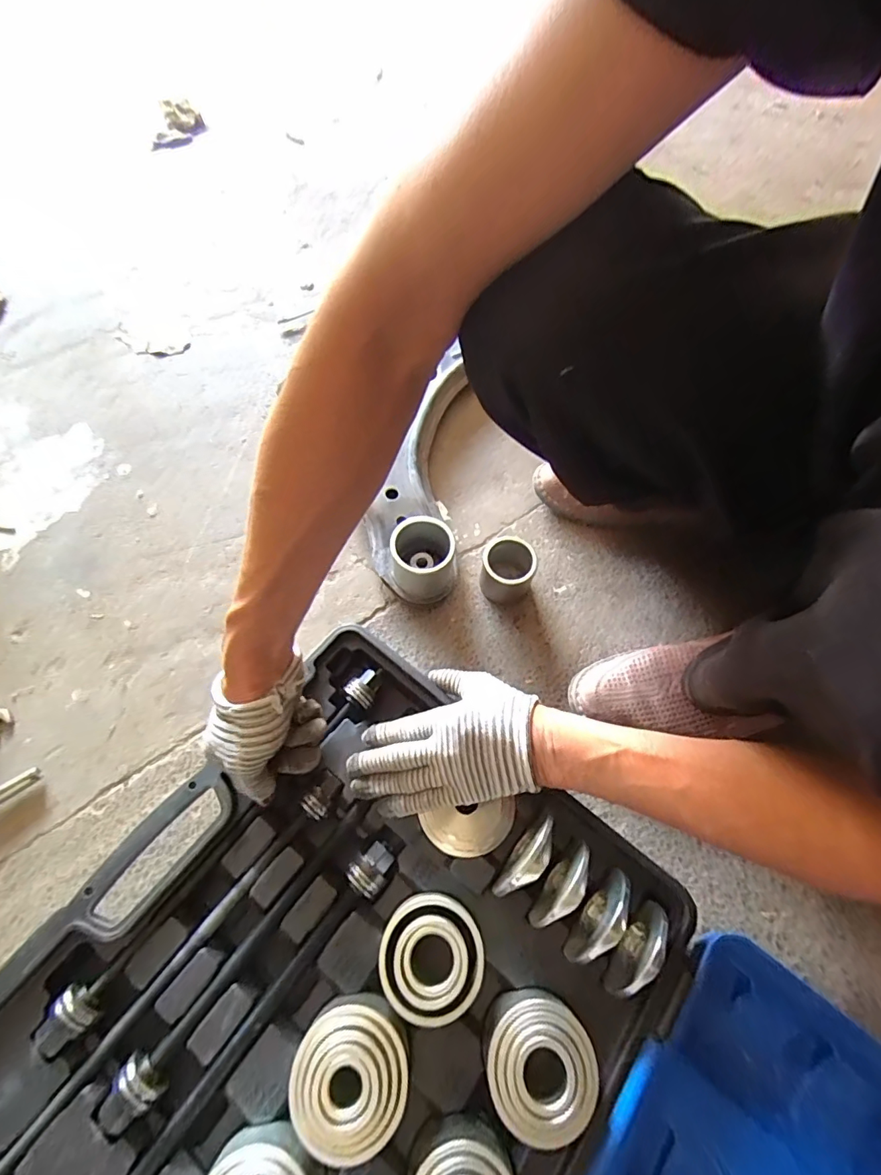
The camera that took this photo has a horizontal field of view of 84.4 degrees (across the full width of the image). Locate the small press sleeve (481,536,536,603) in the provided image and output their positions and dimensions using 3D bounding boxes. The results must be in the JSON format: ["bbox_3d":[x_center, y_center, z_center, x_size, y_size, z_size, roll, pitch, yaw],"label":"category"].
[{"bbox_3d":[0.074,-0.018,0.539,0.056,0.059,0.057,5,65,1],"label":"small press sleeve"}]

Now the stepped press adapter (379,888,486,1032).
[{"bbox_3d":[-0.007,0.282,0.372,0.076,0.041,0.073,-21,67,-11],"label":"stepped press adapter"}]

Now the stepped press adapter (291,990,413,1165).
[{"bbox_3d":[-0.061,0.336,0.336,0.077,0.046,0.079,23,66,9],"label":"stepped press adapter"}]

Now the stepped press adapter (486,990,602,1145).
[{"bbox_3d":[0.069,0.333,0.342,0.072,0.044,0.071,-16,66,-9],"label":"stepped press adapter"}]

